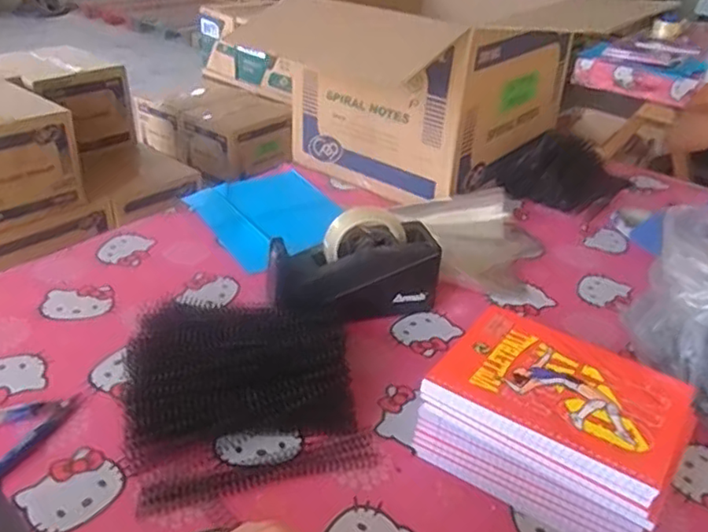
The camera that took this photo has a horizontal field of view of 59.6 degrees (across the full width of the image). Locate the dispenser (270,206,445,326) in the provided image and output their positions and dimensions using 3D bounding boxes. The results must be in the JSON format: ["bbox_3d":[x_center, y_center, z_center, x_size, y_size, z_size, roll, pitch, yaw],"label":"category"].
[{"bbox_3d":[0.001,0.004,0.729,0.193,0.114,0.069,-4,32,-15],"label":"dispenser"}]

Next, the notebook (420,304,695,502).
[{"bbox_3d":[0.186,0.108,0.554,0.199,0.019,0.157,23,35,28],"label":"notebook"}]

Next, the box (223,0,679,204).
[{"bbox_3d":[0.107,-0.313,1.112,0.401,0.265,0.403,23,35,28],"label":"box"}]

